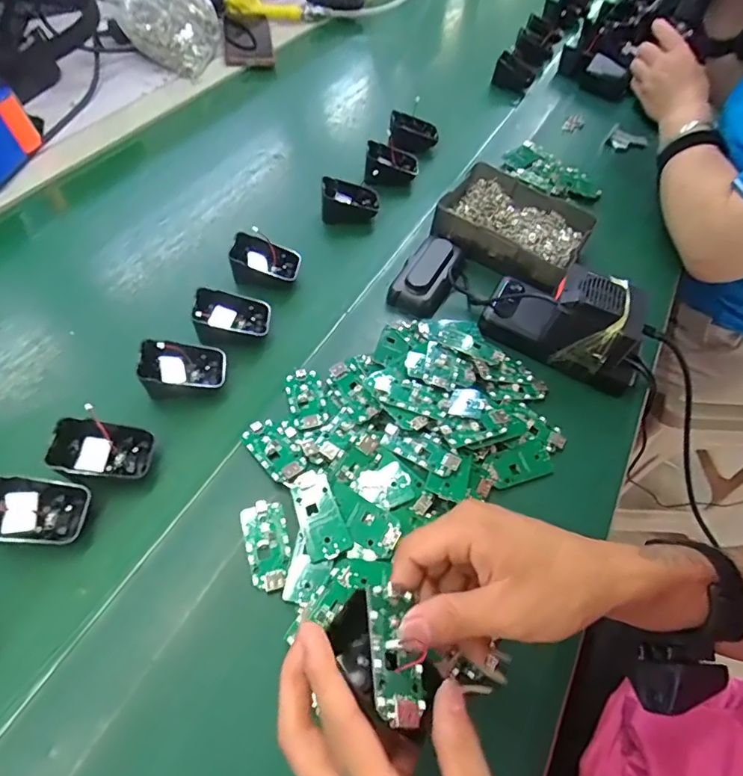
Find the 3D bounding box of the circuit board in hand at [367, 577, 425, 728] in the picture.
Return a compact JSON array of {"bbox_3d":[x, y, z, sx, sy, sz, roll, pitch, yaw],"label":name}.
[{"bbox_3d":[0.012,0.132,0.248,0.032,0.006,0.061,25,40,-26],"label":"circuit board in hand"}]

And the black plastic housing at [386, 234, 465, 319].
[{"bbox_3d":[0.063,-0.124,0.530,0.055,0.029,0.111,23,58,10],"label":"black plastic housing"}]

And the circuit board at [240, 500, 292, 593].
[{"bbox_3d":[-0.076,0.115,0.367,0.032,0.004,0.063,-13,59,-13],"label":"circuit board"}]

